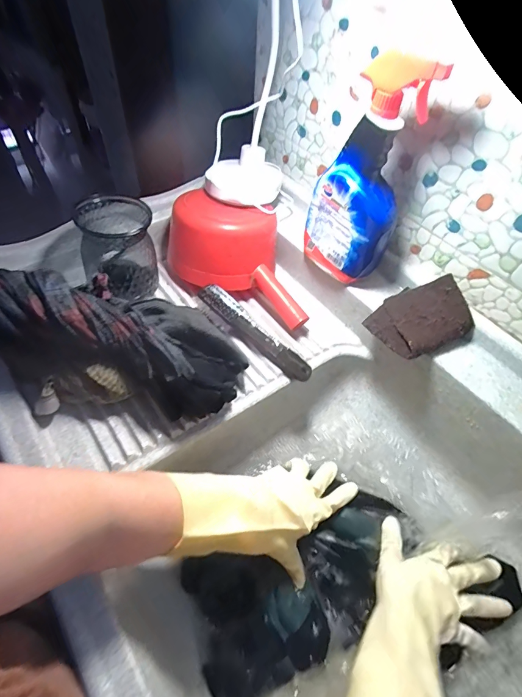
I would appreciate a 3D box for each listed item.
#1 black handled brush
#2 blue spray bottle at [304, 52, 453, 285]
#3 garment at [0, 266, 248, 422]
[{"bbox_3d":[-0.008,-0.023,0.539,0.203,0.020,0.038,41,59,8],"label":"black handled brush"},{"bbox_3d":[0.130,-0.216,0.473,0.067,0.255,0.109,-22,58,-20],"label":"blue spray bottle"},{"bbox_3d":[-0.182,0.000,0.427,0.339,0.112,0.137,15,51,-17],"label":"garment"}]

